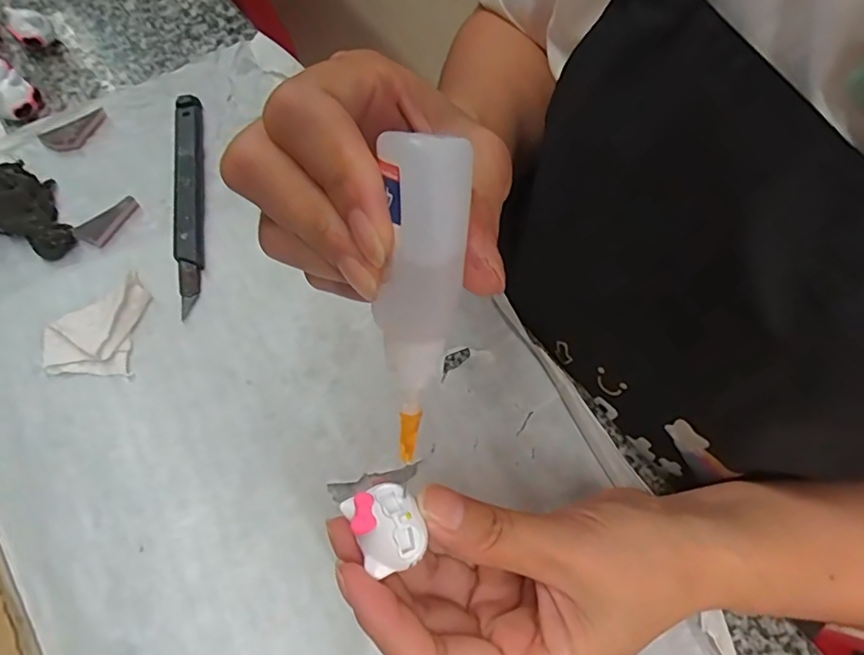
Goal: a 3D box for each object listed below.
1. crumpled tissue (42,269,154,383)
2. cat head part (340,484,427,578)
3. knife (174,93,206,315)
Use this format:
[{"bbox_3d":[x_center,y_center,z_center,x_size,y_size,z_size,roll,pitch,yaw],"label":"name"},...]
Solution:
[{"bbox_3d":[-0.169,-0.002,0.276,0.044,0.013,0.050,3,65,-1],"label":"crumpled tissue"},{"bbox_3d":[-0.013,0.058,0.163,0.019,0.006,0.023,-24,68,-13],"label":"cat head part"},{"bbox_3d":[-0.136,-0.075,0.311,0.015,0.011,0.143,-8,66,-6],"label":"knife"}]

